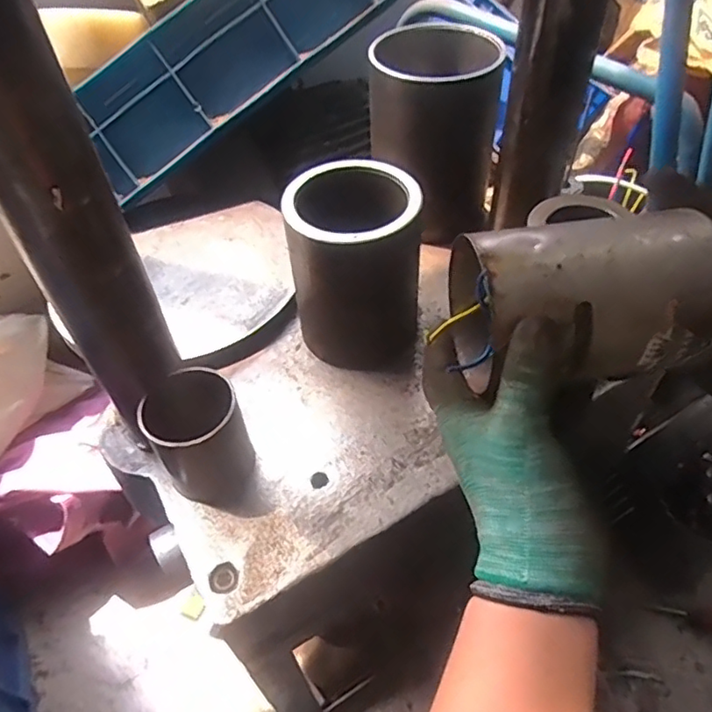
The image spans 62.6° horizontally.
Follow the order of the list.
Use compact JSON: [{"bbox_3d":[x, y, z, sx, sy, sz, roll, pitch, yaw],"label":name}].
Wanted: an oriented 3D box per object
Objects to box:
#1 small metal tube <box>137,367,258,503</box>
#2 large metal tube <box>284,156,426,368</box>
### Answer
[{"bbox_3d":[-0.117,0.064,0.449,0.070,0.090,0.071,-20,51,-13],"label":"small metal tube"},{"bbox_3d":[-0.001,-0.078,0.517,0.110,0.136,0.104,-4,49,0],"label":"large metal tube"}]

